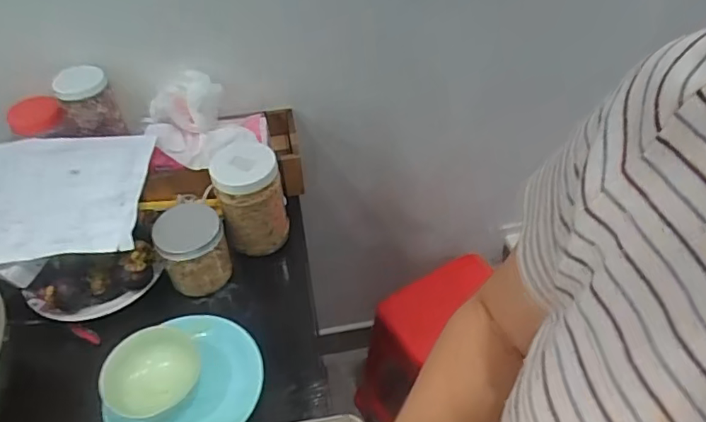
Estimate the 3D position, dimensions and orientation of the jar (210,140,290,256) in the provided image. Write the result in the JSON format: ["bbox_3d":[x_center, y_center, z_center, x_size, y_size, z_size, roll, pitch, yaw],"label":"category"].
[{"bbox_3d":[-0.141,-0.016,0.755,0.085,0.155,0.085,-2,46,2],"label":"jar"}]

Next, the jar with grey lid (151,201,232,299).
[{"bbox_3d":[-0.212,0.048,0.727,0.086,0.094,0.090,-20,49,-15],"label":"jar with grey lid"}]

